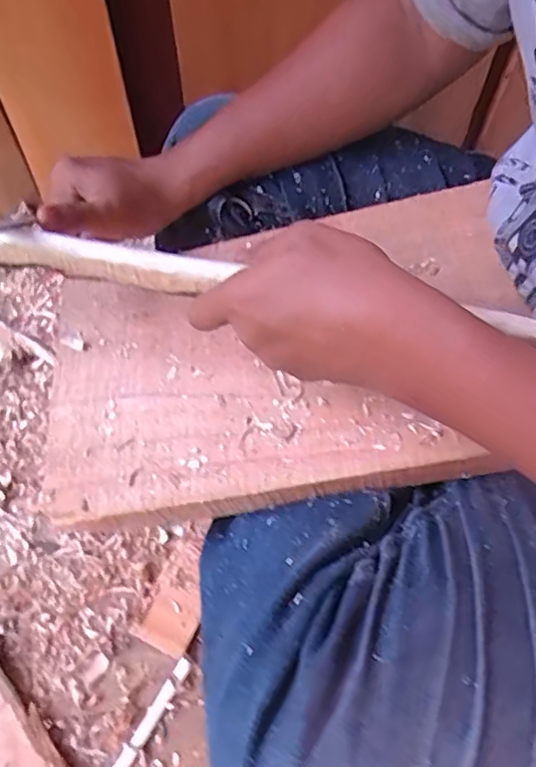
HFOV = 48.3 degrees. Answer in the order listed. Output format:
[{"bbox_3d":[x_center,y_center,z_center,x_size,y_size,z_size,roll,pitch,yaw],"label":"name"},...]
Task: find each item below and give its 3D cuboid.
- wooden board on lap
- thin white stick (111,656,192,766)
[{"bbox_3d":[0.002,-0.020,0.392,0.308,0.010,0.205,-12,59,8],"label":"wooden board on lap"},{"bbox_3d":[-0.092,0.256,0.445,0.011,0.004,0.107,29,67,15],"label":"thin white stick"}]

